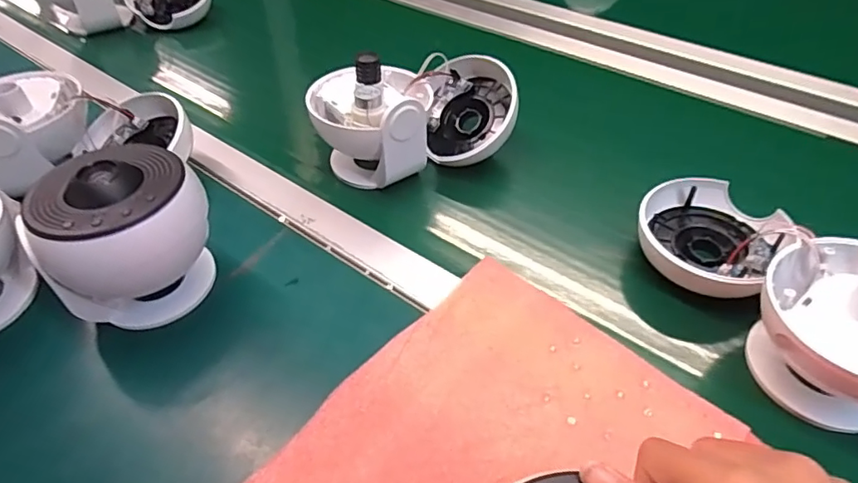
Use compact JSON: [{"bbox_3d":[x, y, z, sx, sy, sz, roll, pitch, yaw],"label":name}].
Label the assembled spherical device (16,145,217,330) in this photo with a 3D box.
[{"bbox_3d":[-0.223,0.000,0.413,0.095,0.119,0.099,10,48,10],"label":"assembled spherical device"}]

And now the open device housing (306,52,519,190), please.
[{"bbox_3d":[-0.014,-0.127,0.535,0.200,0.107,0.125,-9,47,-8],"label":"open device housing"}]

